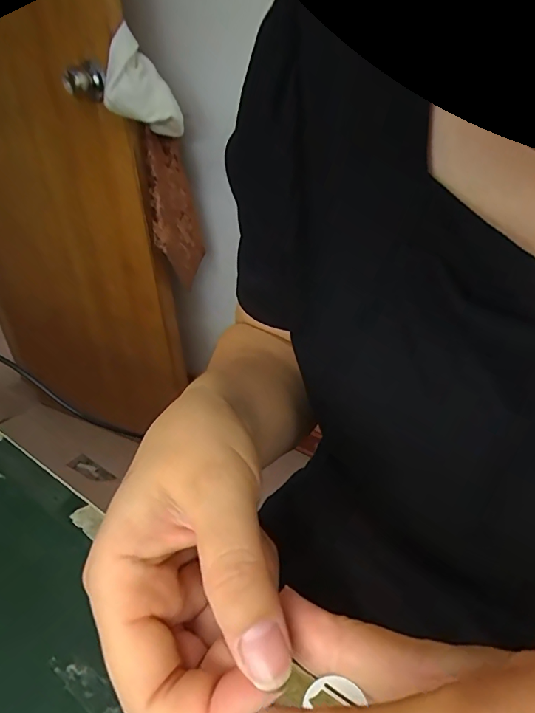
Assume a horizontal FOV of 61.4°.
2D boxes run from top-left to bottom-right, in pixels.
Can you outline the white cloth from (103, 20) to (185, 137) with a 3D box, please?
[{"bbox_3d":[-0.240,-0.522,0.867,0.132,0.176,0.118,-8,31,-9],"label":"white cloth"}]

